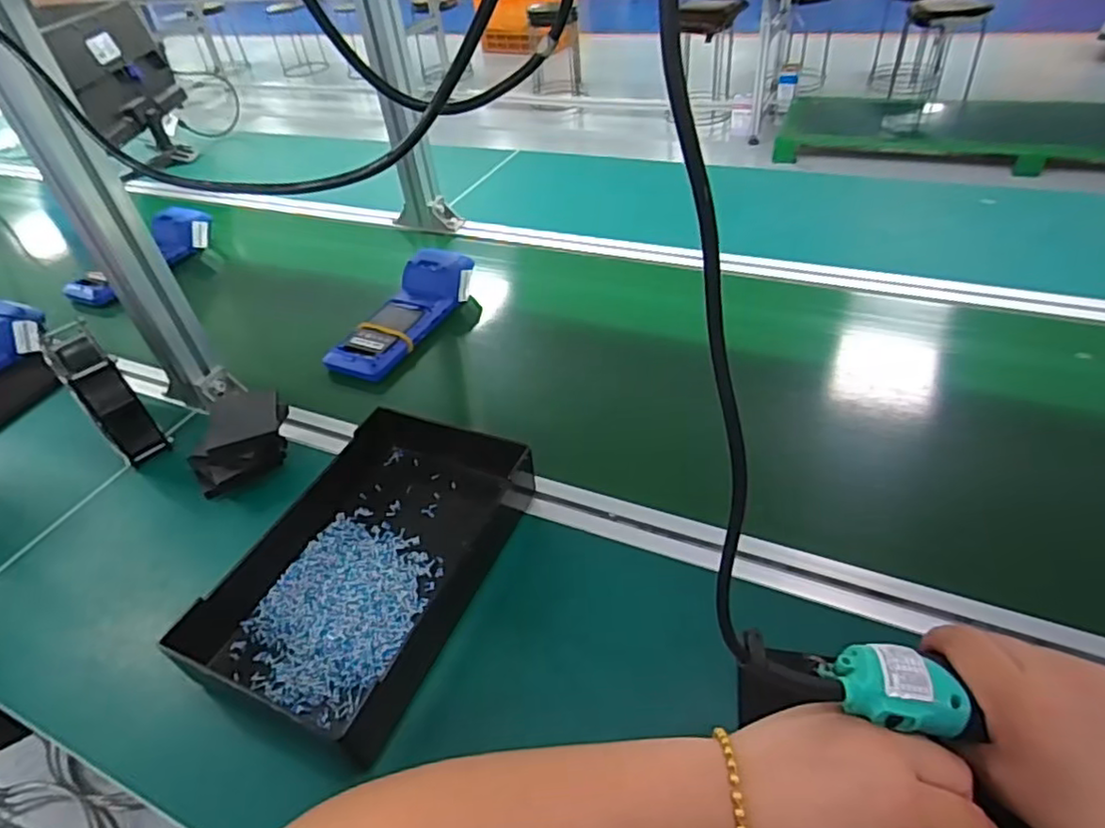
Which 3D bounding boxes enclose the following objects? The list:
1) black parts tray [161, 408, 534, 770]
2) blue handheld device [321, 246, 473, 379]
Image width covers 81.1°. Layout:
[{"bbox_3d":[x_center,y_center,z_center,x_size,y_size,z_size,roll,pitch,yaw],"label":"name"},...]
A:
[{"bbox_3d":[-0.144,0.097,0.524,0.197,0.050,0.282,14,46,22],"label":"black parts tray"},{"bbox_3d":[-0.179,-0.127,0.790,0.087,0.053,0.233,15,47,23],"label":"blue handheld device"}]

